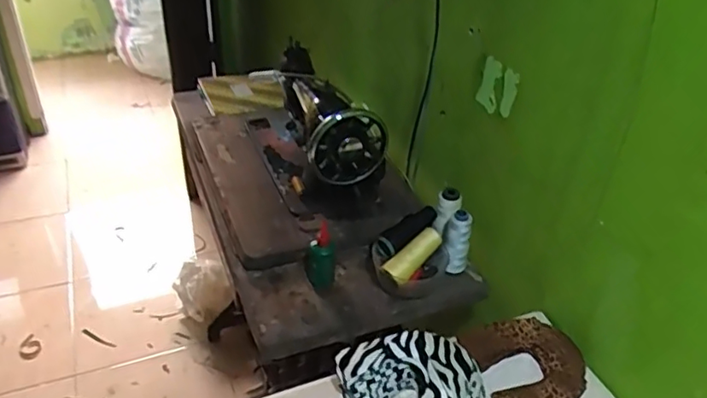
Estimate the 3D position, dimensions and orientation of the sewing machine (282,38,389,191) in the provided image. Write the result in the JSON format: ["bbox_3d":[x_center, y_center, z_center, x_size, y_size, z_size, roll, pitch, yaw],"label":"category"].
[{"bbox_3d":[-0.044,-0.141,1.134,0.145,0.207,0.325,-7,36,-14],"label":"sewing machine"}]

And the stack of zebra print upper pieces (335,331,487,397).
[{"bbox_3d":[0.084,0.250,0.761,0.177,0.079,0.178,-11,37,-19],"label":"stack of zebra print upper pieces"}]

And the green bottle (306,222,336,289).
[{"bbox_3d":[-0.052,0.097,0.949,0.045,0.097,0.037,-4,36,-10],"label":"green bottle"}]

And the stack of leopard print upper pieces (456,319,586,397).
[{"bbox_3d":[0.240,0.232,0.822,0.156,0.019,0.154,-24,52,-20],"label":"stack of leopard print upper pieces"}]

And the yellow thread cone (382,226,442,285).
[{"bbox_3d":[0.100,0.092,0.953,0.107,0.040,0.038,-40,49,-13],"label":"yellow thread cone"}]

